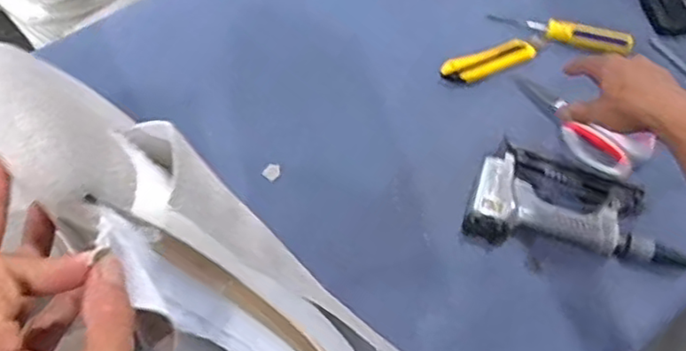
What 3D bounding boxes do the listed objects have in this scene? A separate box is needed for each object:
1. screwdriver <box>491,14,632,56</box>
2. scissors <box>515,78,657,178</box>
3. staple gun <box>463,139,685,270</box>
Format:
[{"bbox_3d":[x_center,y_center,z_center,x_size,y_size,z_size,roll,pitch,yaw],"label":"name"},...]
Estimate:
[{"bbox_3d":[0.302,-0.203,0.891,0.189,0.021,0.028,17,61,7],"label":"screwdriver"},{"bbox_3d":[0.295,-0.066,0.826,0.087,0.025,0.185,-39,62,-21],"label":"scissors"},{"bbox_3d":[0.279,0.046,0.755,0.253,0.038,0.133,19,61,8],"label":"staple gun"}]

